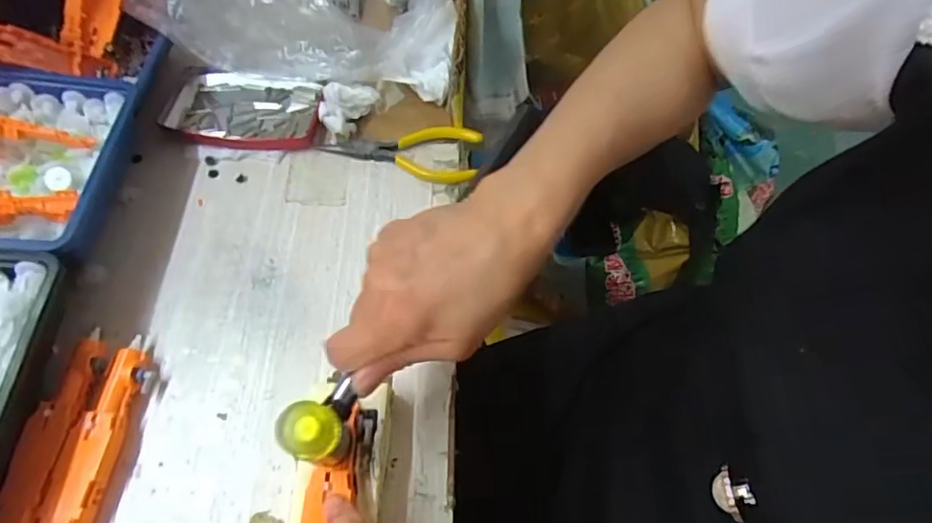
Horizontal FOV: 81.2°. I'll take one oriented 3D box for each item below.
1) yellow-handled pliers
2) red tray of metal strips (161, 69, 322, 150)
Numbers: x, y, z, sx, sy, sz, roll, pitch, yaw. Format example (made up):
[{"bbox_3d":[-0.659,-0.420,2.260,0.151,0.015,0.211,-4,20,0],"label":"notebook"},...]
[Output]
[{"bbox_3d":[-0.051,-0.086,0.419,0.121,0.014,0.047,5,59,0],"label":"yellow-handled pliers"},{"bbox_3d":[-0.181,-0.121,0.439,0.129,0.012,0.076,7,59,1],"label":"red tray of metal strips"}]

